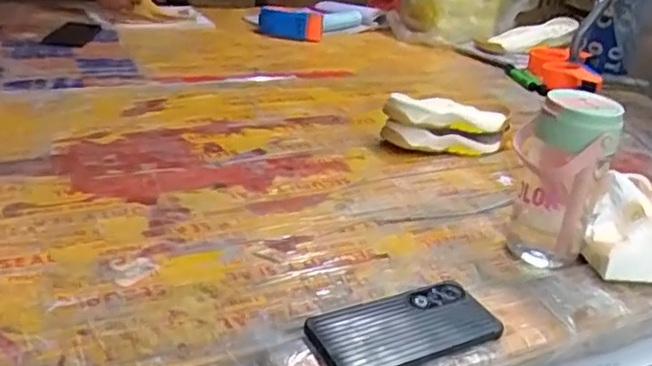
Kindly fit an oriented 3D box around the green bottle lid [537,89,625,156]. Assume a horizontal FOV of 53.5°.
[{"bbox_3d":[0.263,-0.065,0.671,0.080,0.042,0.082,15,26,18],"label":"green bottle lid"}]

